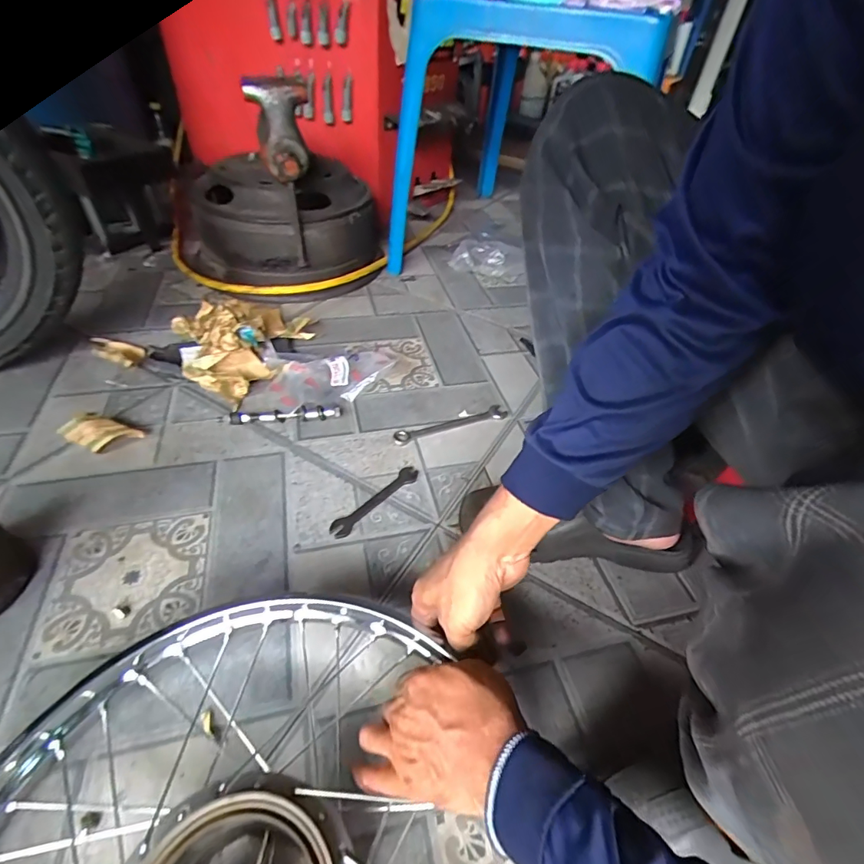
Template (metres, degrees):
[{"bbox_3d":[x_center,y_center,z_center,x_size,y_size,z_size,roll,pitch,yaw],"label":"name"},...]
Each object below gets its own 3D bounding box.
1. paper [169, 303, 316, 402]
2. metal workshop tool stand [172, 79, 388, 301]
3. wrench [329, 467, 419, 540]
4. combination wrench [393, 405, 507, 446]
[{"bbox_3d":[-0.322,-0.145,0.780,0.229,0.077,0.190,-8,45,-13],"label":"paper"},{"bbox_3d":[-0.336,-0.527,0.985,0.418,0.347,0.394,-18,48,-22],"label":"metal workshop tool stand"},{"bbox_3d":[-0.074,0.090,0.614,0.027,0.005,0.147,34,51,27],"label":"wrench"},{"bbox_3d":[0.031,-0.012,0.727,0.192,0.007,0.029,-16,48,-20],"label":"combination wrench"}]

